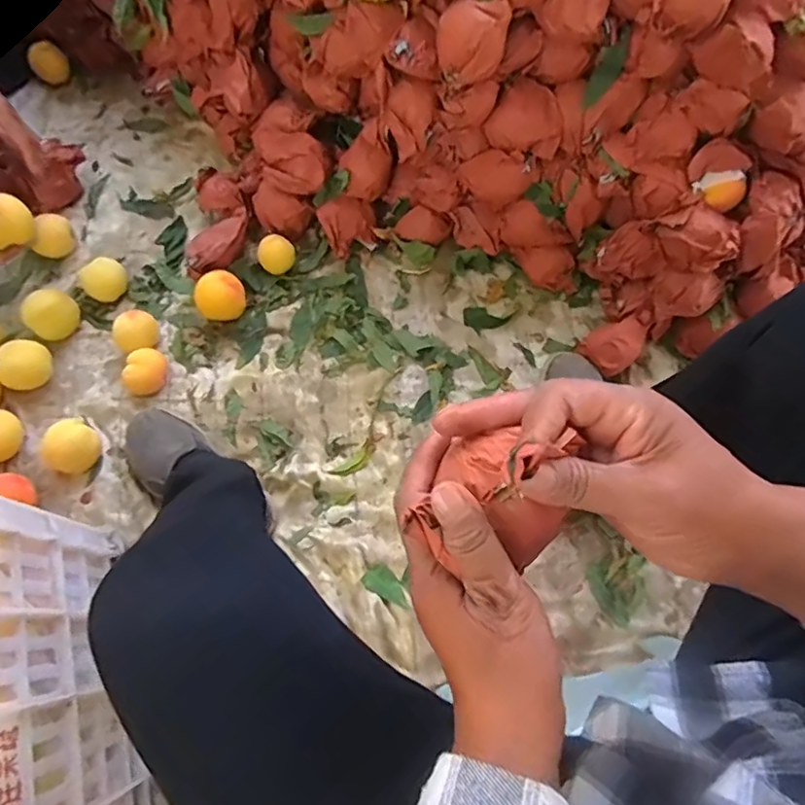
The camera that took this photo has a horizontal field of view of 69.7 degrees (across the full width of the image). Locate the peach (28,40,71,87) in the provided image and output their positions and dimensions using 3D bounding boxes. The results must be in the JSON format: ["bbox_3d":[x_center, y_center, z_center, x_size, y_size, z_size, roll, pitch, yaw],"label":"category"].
[{"bbox_3d":[-0.612,-0.586,1.009,0.058,0.063,0.057,-30,73,-11],"label":"peach"}]

